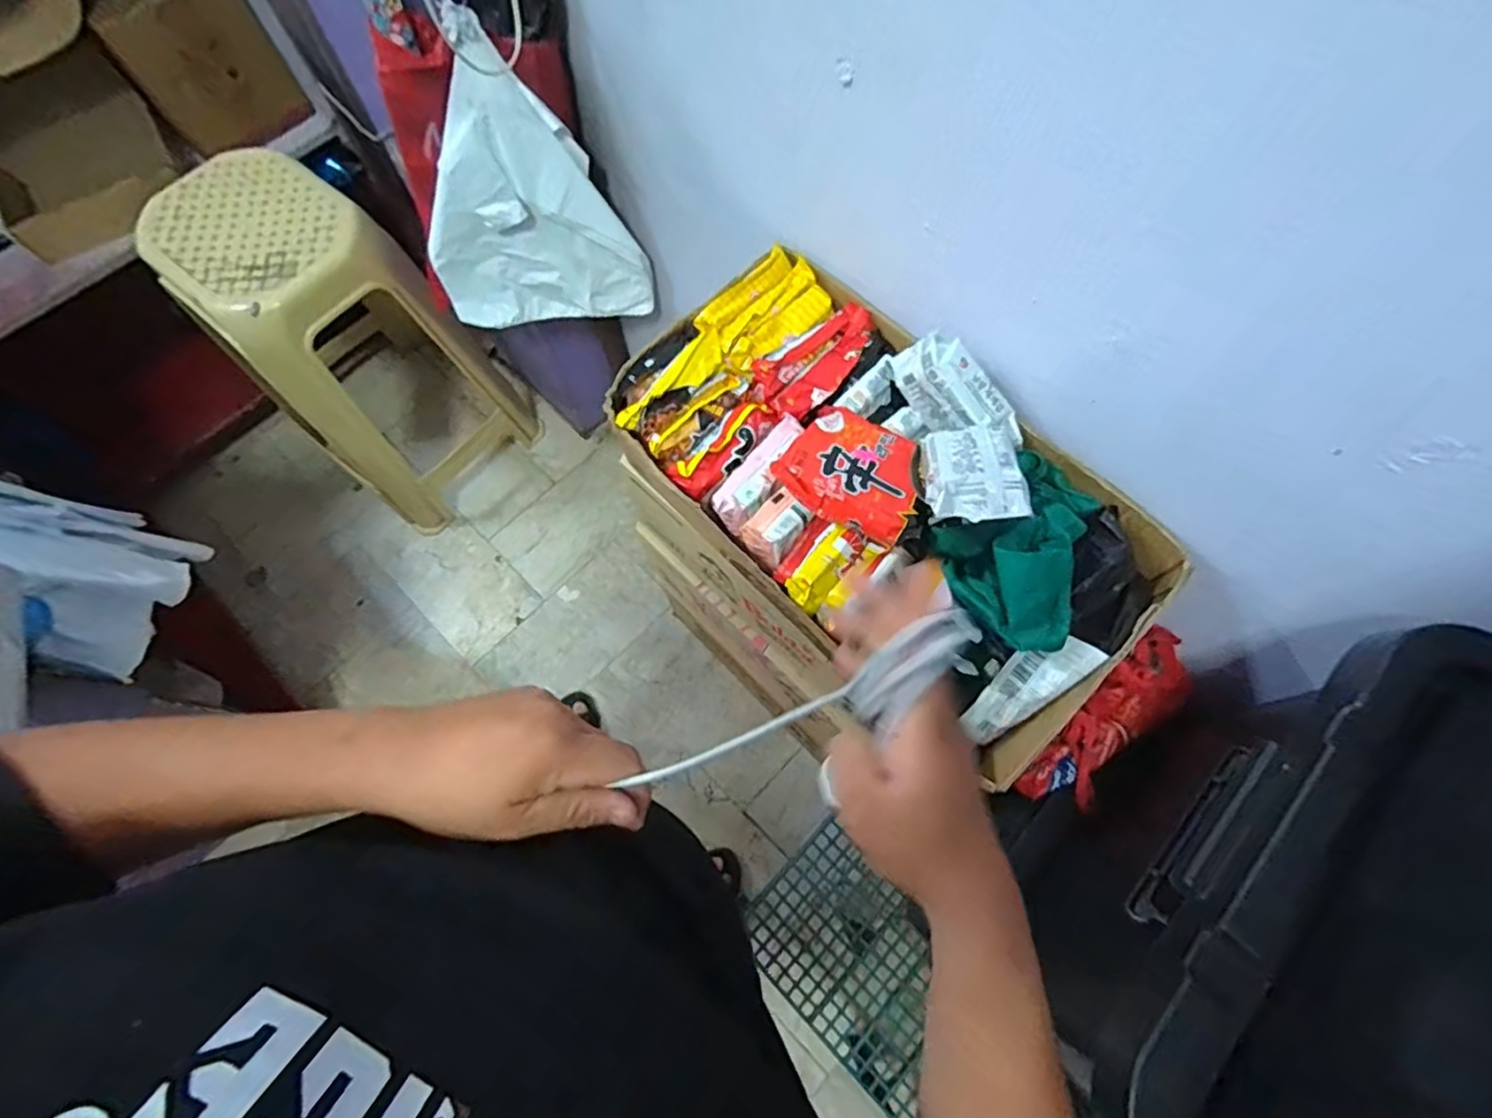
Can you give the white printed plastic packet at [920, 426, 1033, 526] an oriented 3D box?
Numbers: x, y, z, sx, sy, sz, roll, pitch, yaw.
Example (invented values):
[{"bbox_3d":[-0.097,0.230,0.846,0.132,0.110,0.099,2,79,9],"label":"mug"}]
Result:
[{"bbox_3d":[0.194,-0.078,0.551,0.077,0.027,0.118,-4,41,15],"label":"white printed plastic packet"}]

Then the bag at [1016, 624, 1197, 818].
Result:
[{"bbox_3d":[0.391,0.182,0.682,0.107,0.081,0.230,43,92,14],"label":"bag"}]

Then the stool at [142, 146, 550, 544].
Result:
[{"bbox_3d":[-0.694,-0.376,1.203,0.338,0.594,0.371,-40,75,-13],"label":"stool"}]

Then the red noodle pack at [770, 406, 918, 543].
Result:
[{"bbox_3d":[0.109,-0.089,0.608,0.136,0.041,0.127,30,73,10],"label":"red noodle pack"}]

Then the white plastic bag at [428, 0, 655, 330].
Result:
[{"bbox_3d":[-0.303,-0.481,0.862,0.302,0.351,0.090,-8,70,-3],"label":"white plastic bag"}]

